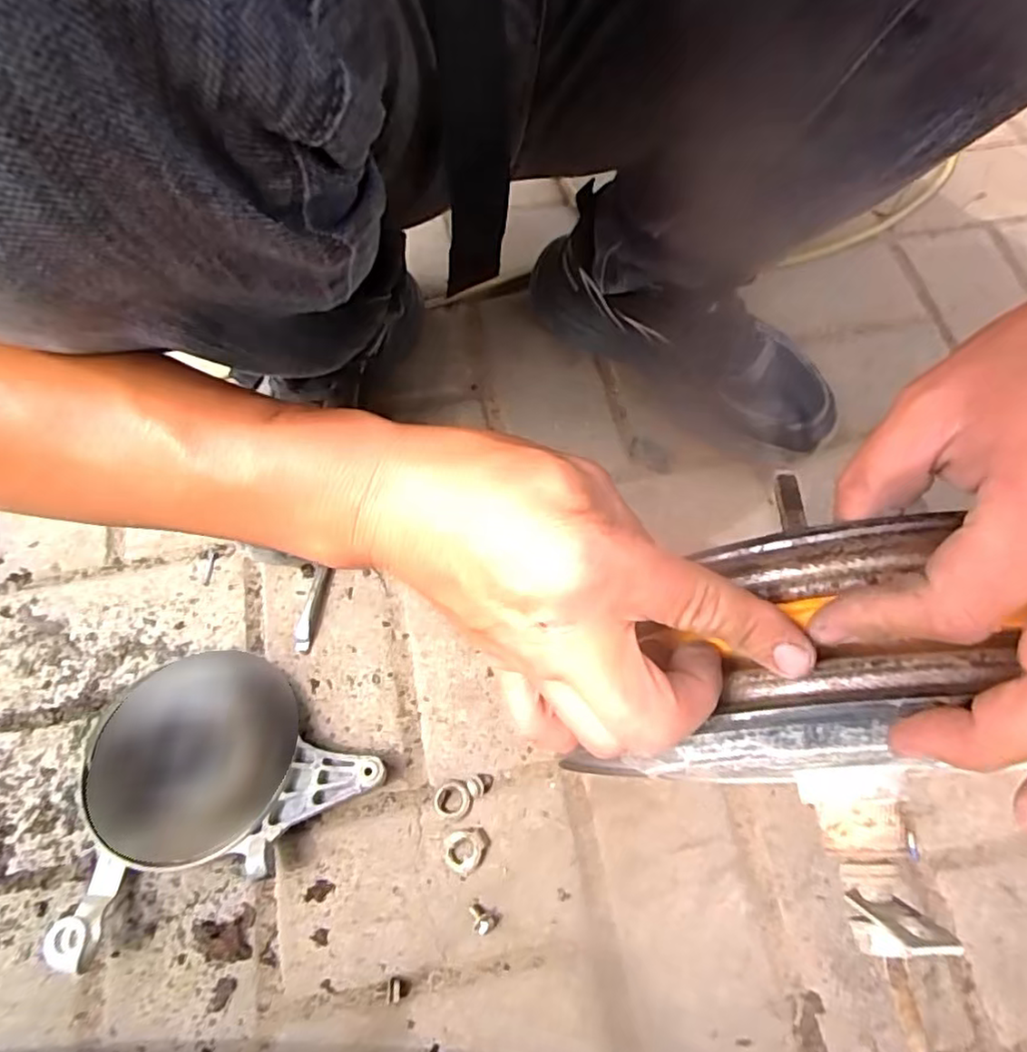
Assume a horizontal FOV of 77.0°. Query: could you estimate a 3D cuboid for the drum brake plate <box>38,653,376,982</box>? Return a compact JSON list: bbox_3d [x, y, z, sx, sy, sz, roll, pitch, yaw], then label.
[{"bbox_3d":[-0.199,0.156,0.406,0.189,0.037,0.143,-31,69,-13],"label":"drum brake plate"}]

